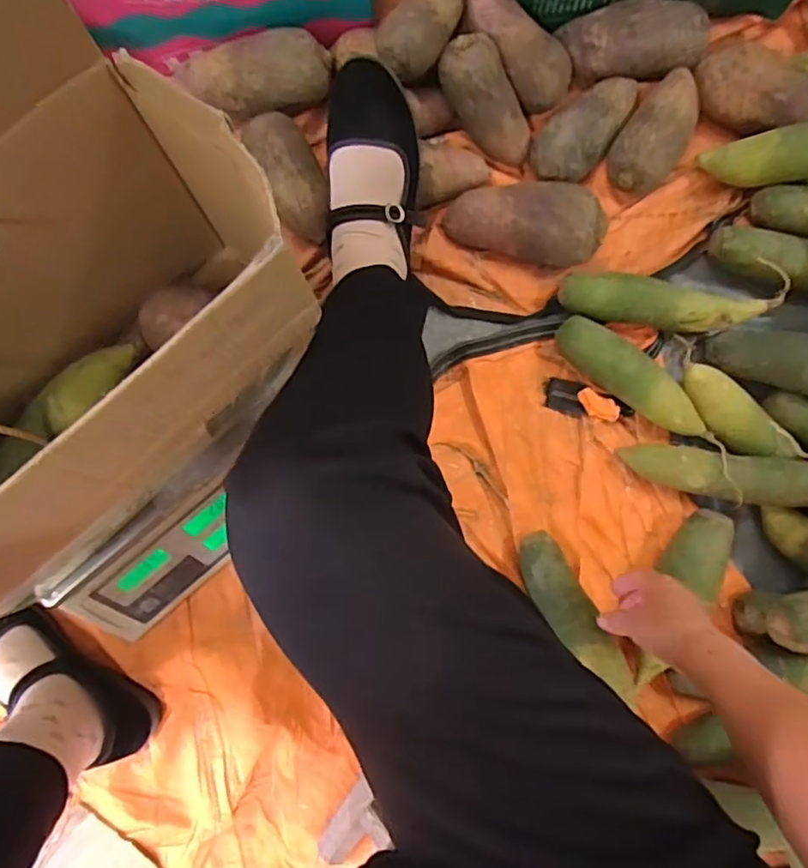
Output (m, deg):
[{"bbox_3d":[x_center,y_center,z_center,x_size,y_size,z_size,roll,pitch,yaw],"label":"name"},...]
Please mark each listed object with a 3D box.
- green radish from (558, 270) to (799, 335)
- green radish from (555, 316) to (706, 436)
[{"bbox_3d":[0.289,-0.144,0.663,0.232,0.056,0.060,3,87,-1],"label":"green radish"},{"bbox_3d":[0.247,-0.060,0.655,0.190,0.052,0.049,38,87,1],"label":"green radish"}]

